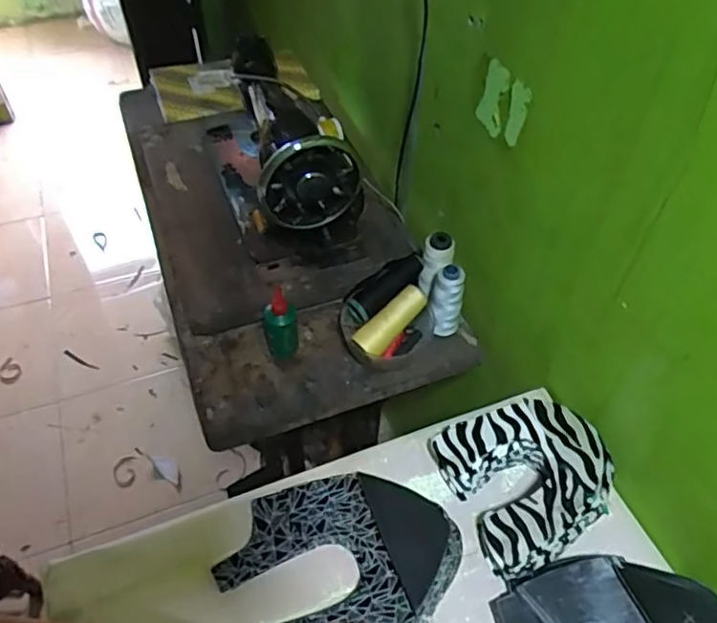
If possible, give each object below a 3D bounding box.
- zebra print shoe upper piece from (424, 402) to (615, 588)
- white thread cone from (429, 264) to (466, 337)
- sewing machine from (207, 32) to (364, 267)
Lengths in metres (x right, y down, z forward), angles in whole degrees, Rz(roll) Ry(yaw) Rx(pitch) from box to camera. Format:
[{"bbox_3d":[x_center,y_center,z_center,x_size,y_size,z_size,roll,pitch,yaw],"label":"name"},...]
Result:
[{"bbox_3d":[0.190,0.182,0.666,0.156,0.074,0.163,-18,52,-14],"label":"zebra print shoe upper piece"},{"bbox_3d":[0.117,-0.010,0.806,0.043,0.108,0.046,8,50,6],"label":"white thread cone"},{"bbox_3d":[-0.136,-0.272,0.937,0.167,0.201,0.389,-17,52,-16],"label":"sewing machine"}]

